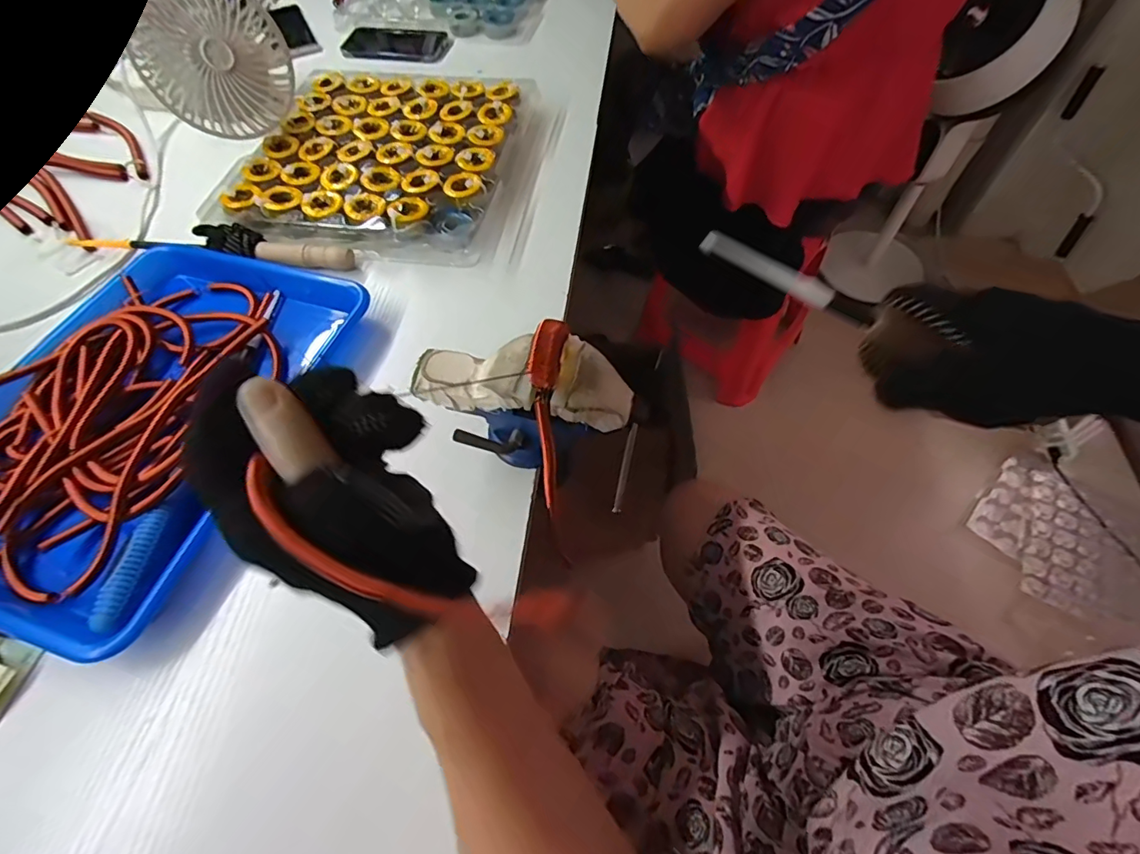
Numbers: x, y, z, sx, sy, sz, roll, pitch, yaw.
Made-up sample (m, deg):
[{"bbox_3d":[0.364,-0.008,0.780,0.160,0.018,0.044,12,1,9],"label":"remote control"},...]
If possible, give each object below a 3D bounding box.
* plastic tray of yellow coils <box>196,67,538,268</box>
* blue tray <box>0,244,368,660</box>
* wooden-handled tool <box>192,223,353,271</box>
[{"bbox_3d":[-0.205,-0.307,0.574,0.282,0.034,0.280,7,59,5],"label":"plastic tray of yellow coils"},{"bbox_3d":[-0.354,-0.018,0.422,0.256,0.033,0.338,14,60,9],"label":"blue tray"},{"bbox_3d":[-0.294,-0.175,0.508,0.156,0.030,0.038,11,60,7],"label":"wooden-handled tool"}]

